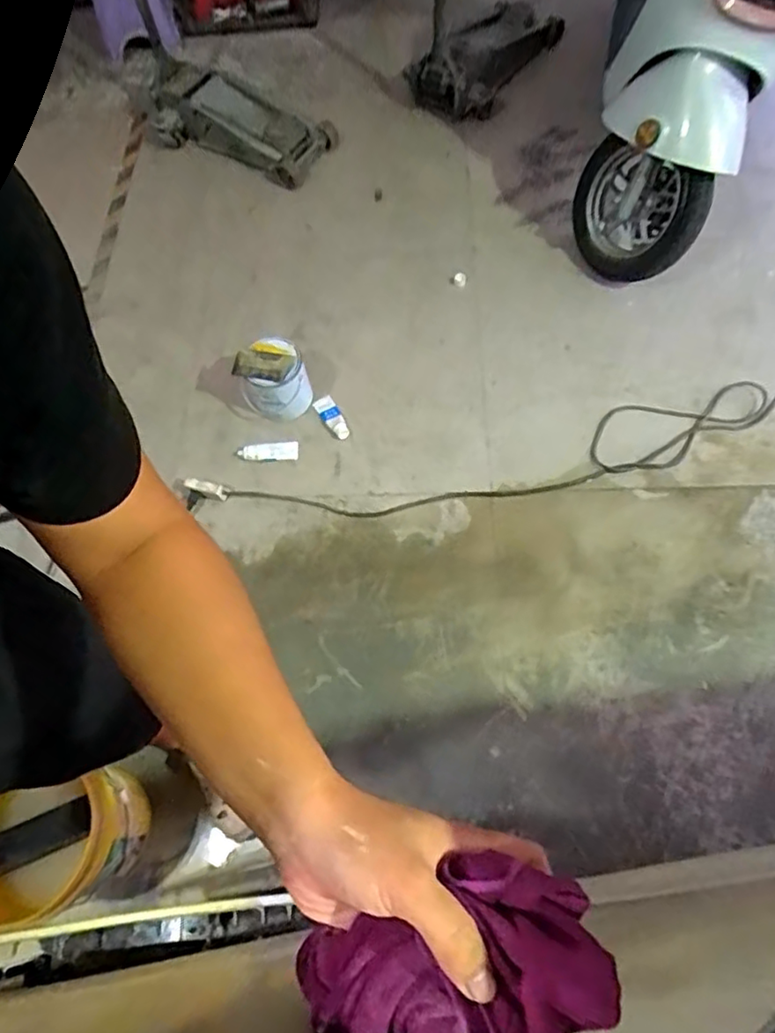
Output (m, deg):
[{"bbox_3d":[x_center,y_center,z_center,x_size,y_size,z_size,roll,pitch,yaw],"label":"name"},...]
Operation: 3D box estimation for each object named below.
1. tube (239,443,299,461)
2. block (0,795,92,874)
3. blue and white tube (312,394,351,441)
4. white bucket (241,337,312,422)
[{"bbox_3d":[-0.292,-0.155,1.494,0.147,0.028,0.042,-2,68,2],"label":"tube"},{"bbox_3d":[-0.606,0.560,1.069,0.184,0.030,0.062,-22,66,-5],"label":"block"},{"bbox_3d":[-0.138,-0.249,1.526,0.050,0.024,0.135,-32,70,-10],"label":"blue and white tube"},{"bbox_3d":[-0.258,-0.323,1.422,0.161,0.151,0.145,16,69,12],"label":"white bucket"}]

